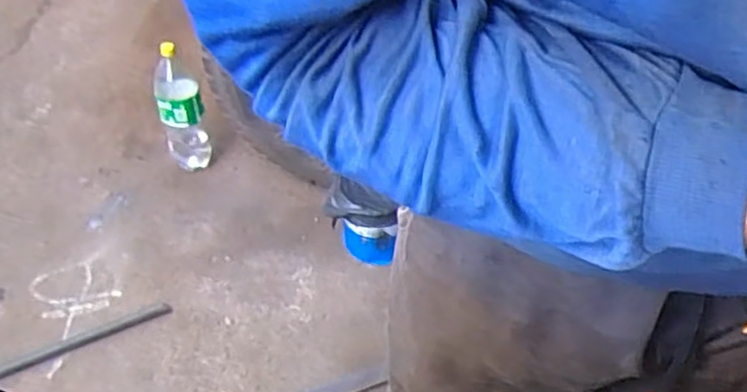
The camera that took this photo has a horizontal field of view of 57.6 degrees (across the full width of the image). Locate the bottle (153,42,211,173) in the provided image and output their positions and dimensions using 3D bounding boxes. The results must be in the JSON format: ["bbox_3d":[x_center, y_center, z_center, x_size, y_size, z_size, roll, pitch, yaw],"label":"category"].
[{"bbox_3d":[-0.483,-0.222,1.702,0.111,0.365,0.118,-10,50,-13],"label":"bottle"}]

